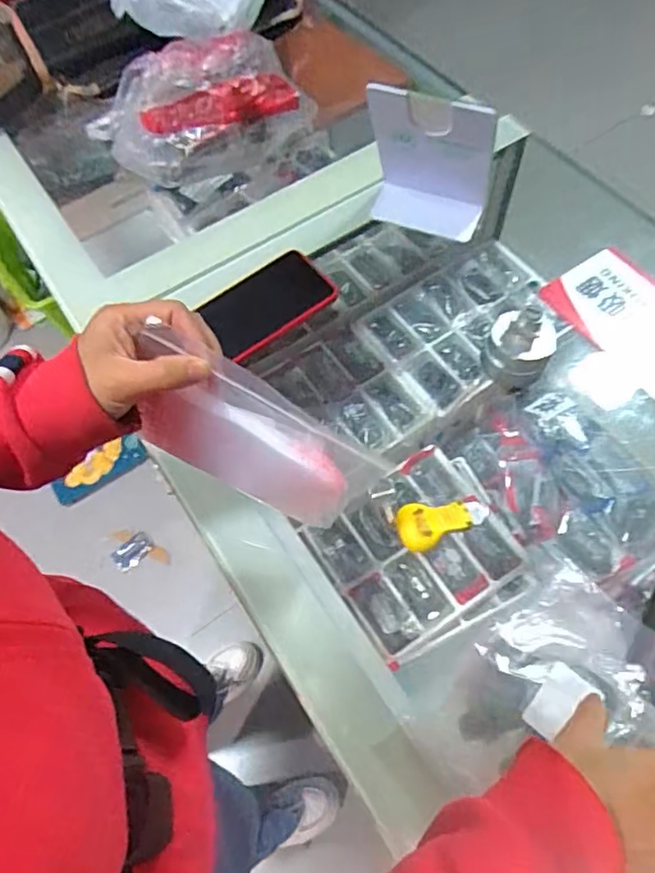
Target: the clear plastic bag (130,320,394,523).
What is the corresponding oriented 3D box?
[{"bbox_3d":[-0.050,0.004,0.375,0.159,0.099,0.011,31,43,-13],"label":"clear plastic bag"}]

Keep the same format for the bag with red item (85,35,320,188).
[{"bbox_3d":[-0.133,-0.340,0.620,0.239,0.098,0.105,-10,62,-2],"label":"bag with red item"}]

